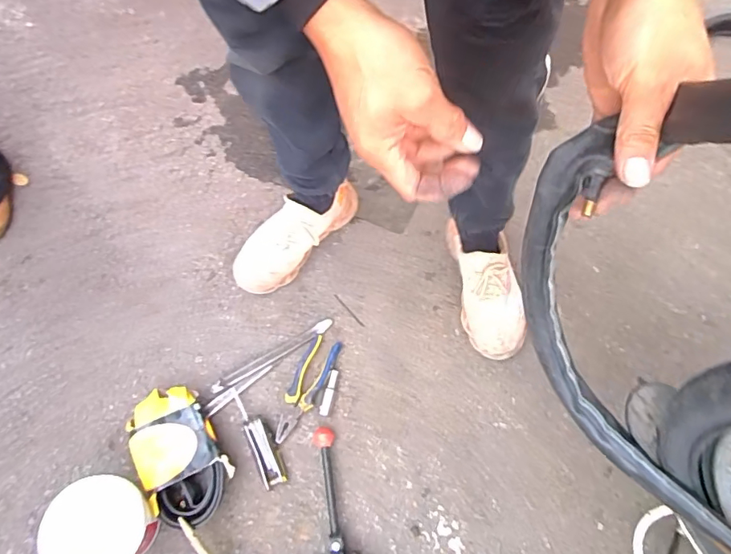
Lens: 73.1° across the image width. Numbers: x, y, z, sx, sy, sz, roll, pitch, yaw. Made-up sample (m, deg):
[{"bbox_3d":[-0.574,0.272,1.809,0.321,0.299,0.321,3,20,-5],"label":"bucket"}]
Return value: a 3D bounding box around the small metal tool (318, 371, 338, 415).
[{"bbox_3d":[-0.063,0.199,0.851,0.016,0.014,0.079,14,66,2],"label":"small metal tool"}]

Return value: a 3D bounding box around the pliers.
[{"bbox_3d":[-0.105,0.191,0.852,0.055,0.014,0.187,24,66,6],"label":"pliers"}]

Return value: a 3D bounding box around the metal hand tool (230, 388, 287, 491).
[{"bbox_3d":[-0.176,0.259,0.814,0.039,0.019,0.167,-21,69,-13],"label":"metal hand tool"}]

